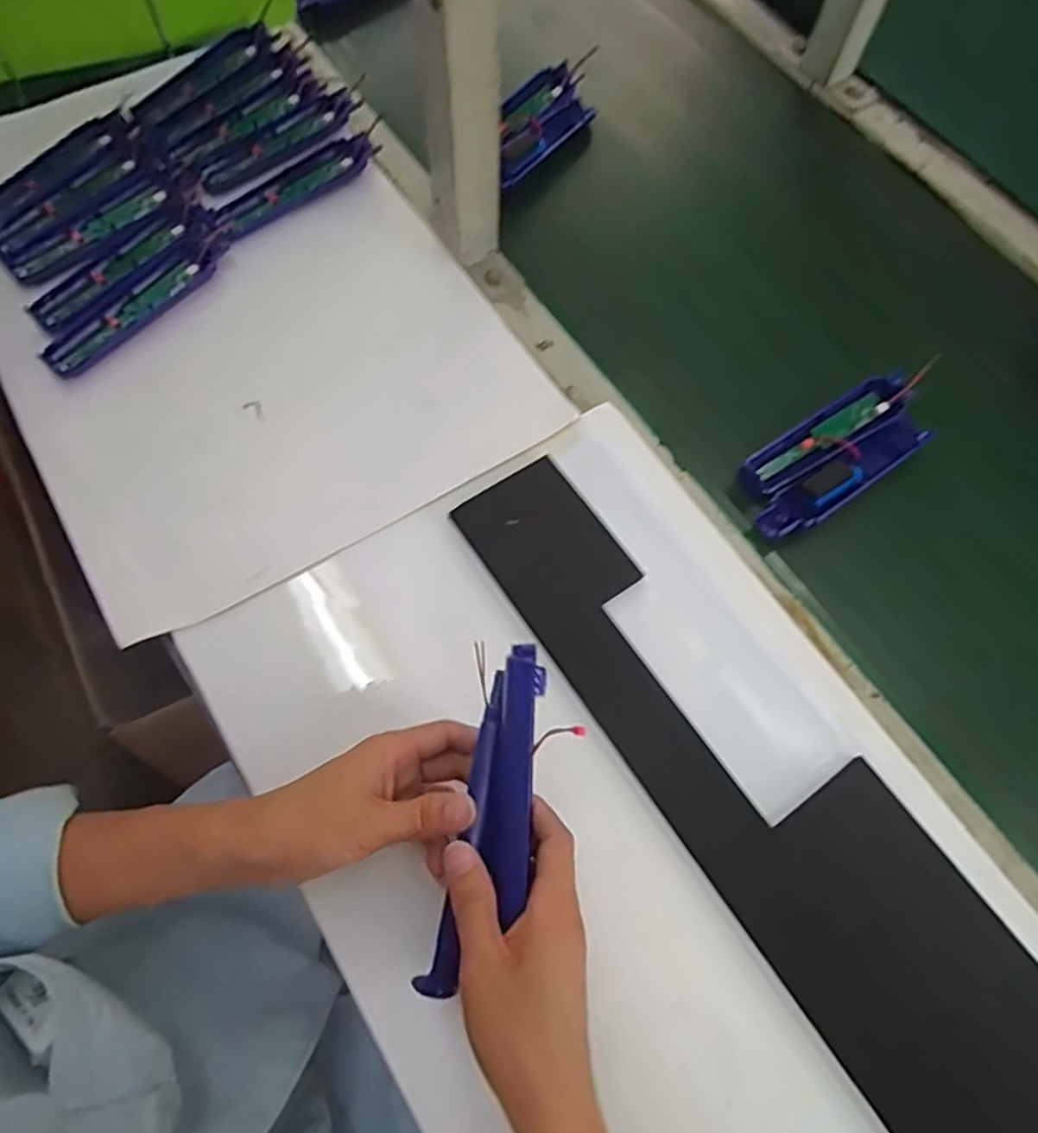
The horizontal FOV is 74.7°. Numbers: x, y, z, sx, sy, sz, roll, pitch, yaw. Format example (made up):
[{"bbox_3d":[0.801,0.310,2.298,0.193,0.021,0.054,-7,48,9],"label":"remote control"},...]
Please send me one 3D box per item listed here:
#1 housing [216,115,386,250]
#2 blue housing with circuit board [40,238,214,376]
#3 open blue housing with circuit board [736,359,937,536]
[{"bbox_3d":[-0.198,-0.339,0.598,0.170,0.016,0.043,-43,76,-16],"label":"housing"},{"bbox_3d":[-0.306,-0.208,0.542,0.031,0.010,0.155,41,69,-5],"label":"blue housing with circuit board"},{"bbox_3d":[0.251,-0.090,0.535,0.183,0.018,0.072,-34,74,-13],"label":"open blue housing with circuit board"}]

